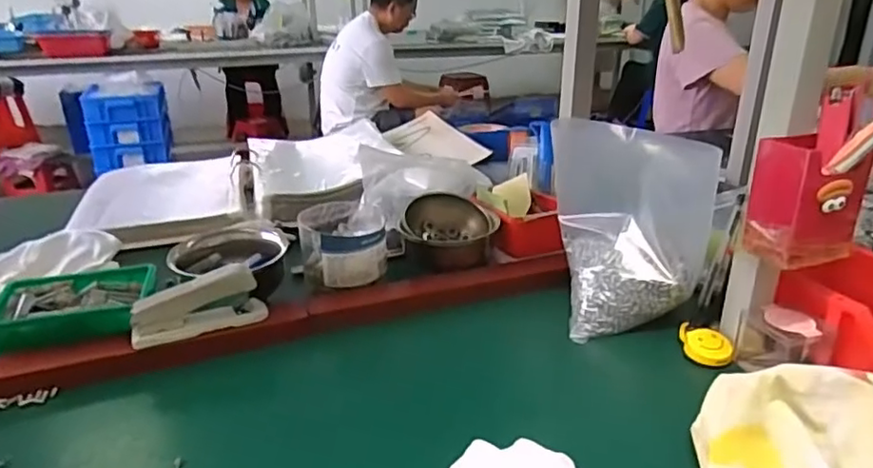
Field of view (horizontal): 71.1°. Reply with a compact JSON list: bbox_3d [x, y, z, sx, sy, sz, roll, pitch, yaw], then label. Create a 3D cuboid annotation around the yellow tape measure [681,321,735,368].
[{"bbox_3d":[0.261,0.111,0.595,0.053,0.016,0.039,15,53,36],"label":"yellow tape measure"}]

